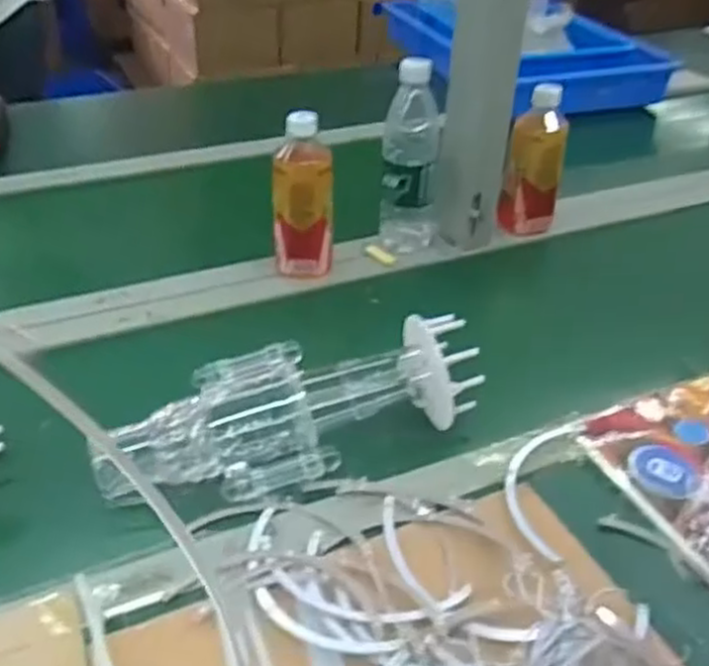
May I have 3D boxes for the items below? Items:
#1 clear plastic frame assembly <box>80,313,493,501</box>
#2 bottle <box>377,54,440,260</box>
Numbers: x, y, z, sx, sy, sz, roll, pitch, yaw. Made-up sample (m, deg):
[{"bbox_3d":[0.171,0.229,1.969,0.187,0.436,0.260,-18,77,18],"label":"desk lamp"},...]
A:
[{"bbox_3d":[-0.057,0.060,0.652,0.313,0.088,0.113,-7,38,-12],"label":"clear plastic frame assembly"},{"bbox_3d":[0.067,-0.205,0.912,0.066,0.218,0.070,7,37,7],"label":"bottle"}]

